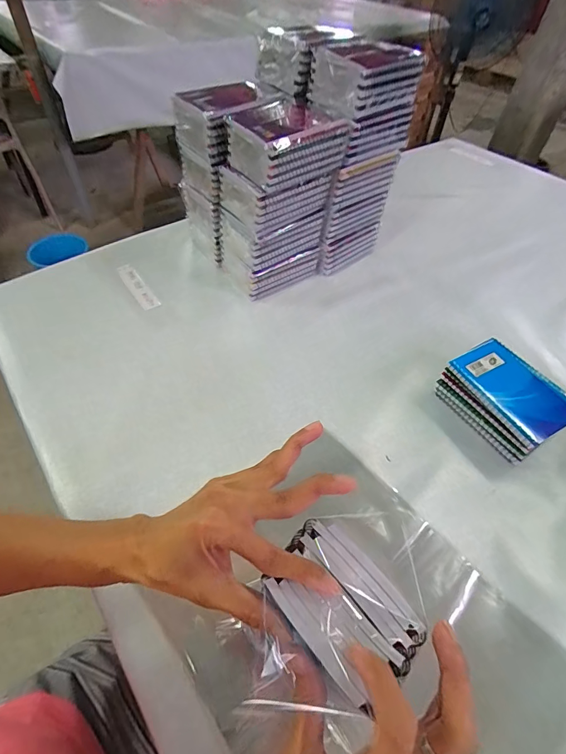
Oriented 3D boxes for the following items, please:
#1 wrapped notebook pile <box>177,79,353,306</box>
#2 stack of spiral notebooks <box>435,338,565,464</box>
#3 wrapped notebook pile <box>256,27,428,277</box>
[{"bbox_3d":[-0.033,-0.274,0.585,0.163,0.229,0.216,-29,58,-25],"label":"wrapped notebook pile"},{"bbox_3d":[0.269,0.027,0.471,0.100,0.059,0.133,-25,56,-23],"label":"stack of spiral notebooks"},{"bbox_3d":[0.069,-0.349,0.618,0.144,0.284,0.195,-33,60,-27],"label":"wrapped notebook pile"}]

